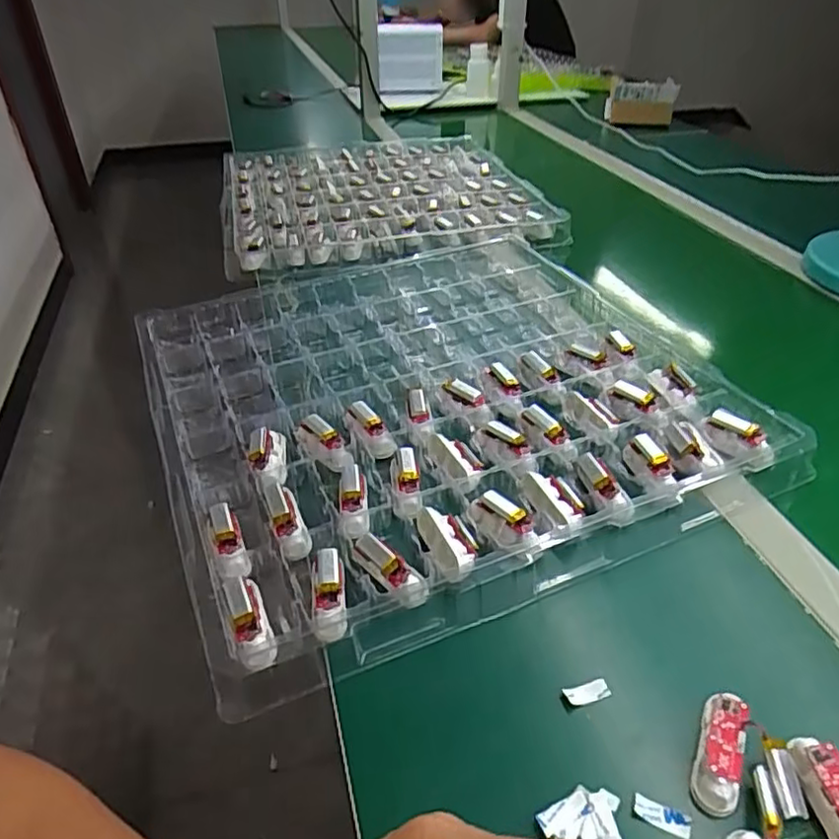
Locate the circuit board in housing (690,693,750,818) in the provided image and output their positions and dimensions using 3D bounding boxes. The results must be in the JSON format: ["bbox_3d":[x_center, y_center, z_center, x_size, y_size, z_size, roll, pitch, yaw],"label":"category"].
[{"bbox_3d":[0.154,0.170,0.324,0.020,0.017,0.058,16,53,21],"label":"circuit board in housing"}]

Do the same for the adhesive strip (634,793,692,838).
[{"bbox_3d":[0.119,0.193,0.309,0.027,0.004,0.011,16,40,20],"label":"adhesive strip"}]

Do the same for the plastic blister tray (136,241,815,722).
[{"bbox_3d":[0.005,-0.033,0.581,0.449,0.034,0.465,-16,40,-19],"label":"plastic blister tray"}]

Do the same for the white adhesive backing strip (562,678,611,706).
[{"bbox_3d":[0.095,0.155,0.360,0.026,0.004,0.011,-9,38,-11],"label":"white adhesive backing strip"}]

